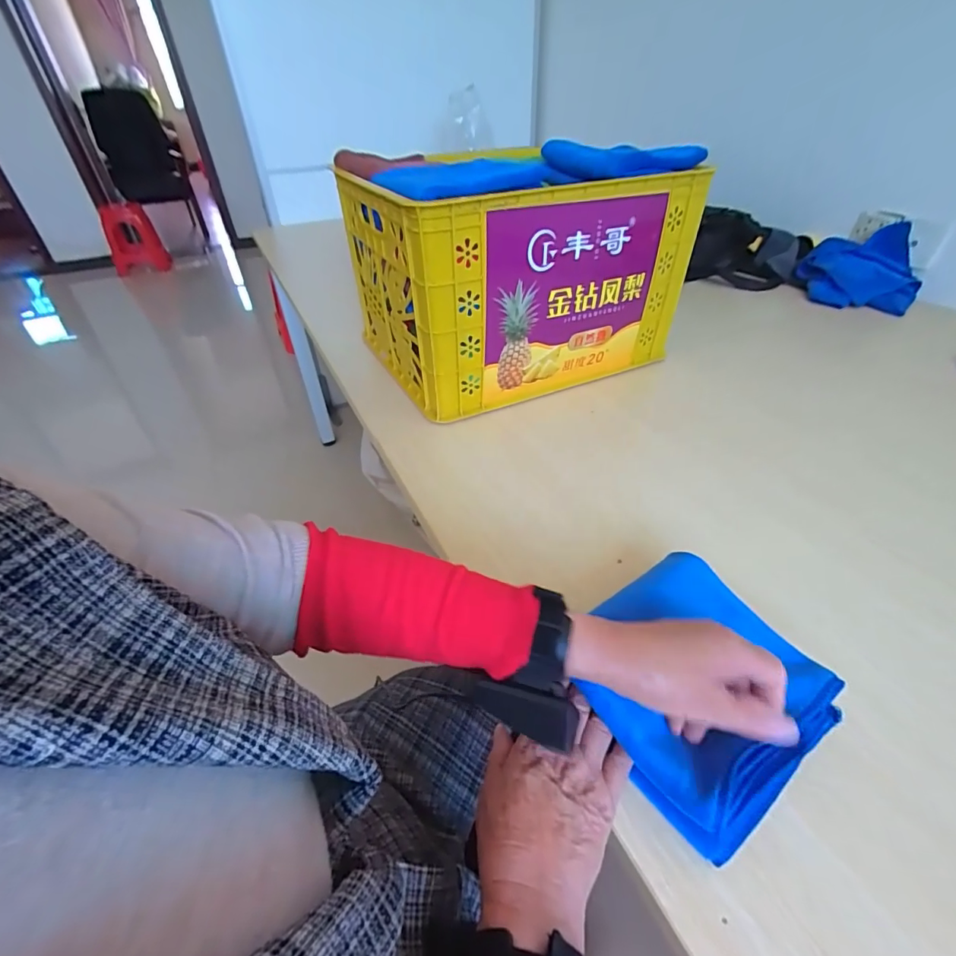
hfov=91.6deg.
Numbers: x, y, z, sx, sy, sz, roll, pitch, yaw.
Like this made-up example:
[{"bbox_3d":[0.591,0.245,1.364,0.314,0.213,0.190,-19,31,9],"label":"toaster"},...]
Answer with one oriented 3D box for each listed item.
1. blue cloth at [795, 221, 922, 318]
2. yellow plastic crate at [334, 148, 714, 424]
[{"bbox_3d":[0.902,-0.502,1.088,0.247,0.104,0.238,27,49,29],"label":"blue cloth"},{"bbox_3d":[0.052,-0.360,0.783,0.459,0.275,0.370,-20,44,-20],"label":"yellow plastic crate"}]

